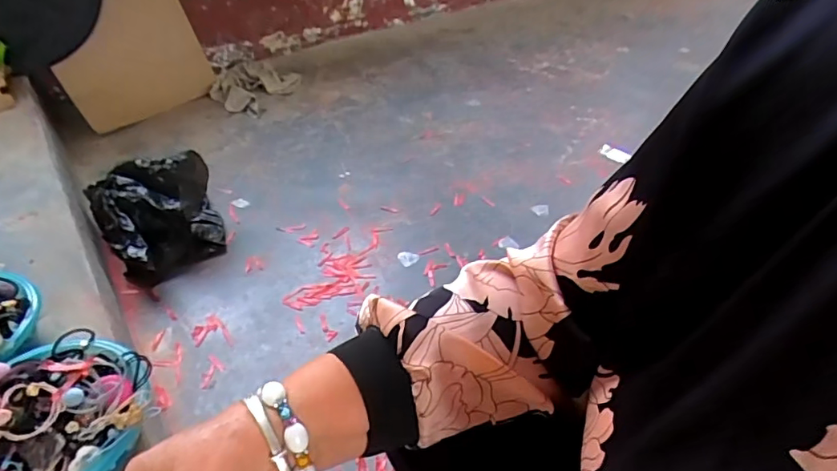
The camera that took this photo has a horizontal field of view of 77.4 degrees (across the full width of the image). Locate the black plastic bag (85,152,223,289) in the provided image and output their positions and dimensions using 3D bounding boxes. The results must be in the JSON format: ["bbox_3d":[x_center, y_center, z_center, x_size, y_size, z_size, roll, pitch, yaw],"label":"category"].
[{"bbox_3d":[-0.598,-0.060,1.212,0.254,0.182,0.343,-25,46,-24],"label":"black plastic bag"}]

